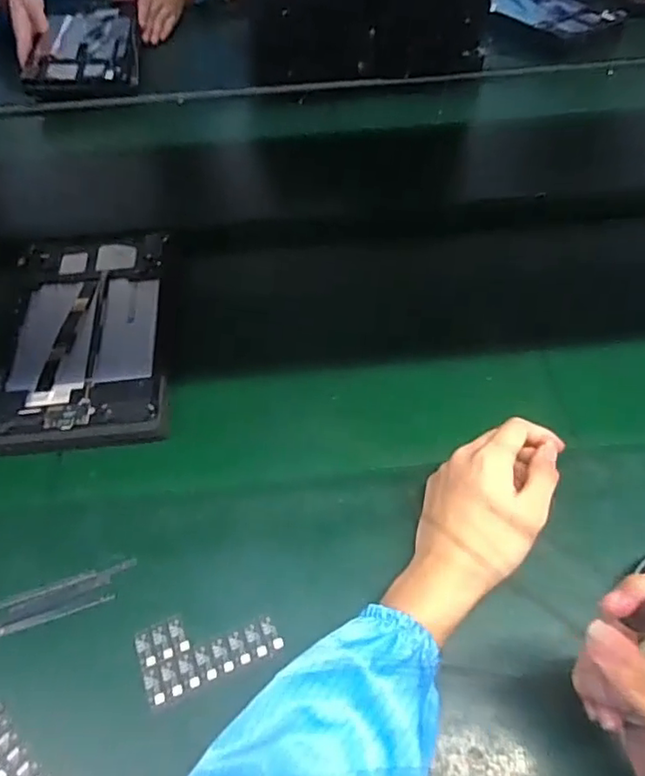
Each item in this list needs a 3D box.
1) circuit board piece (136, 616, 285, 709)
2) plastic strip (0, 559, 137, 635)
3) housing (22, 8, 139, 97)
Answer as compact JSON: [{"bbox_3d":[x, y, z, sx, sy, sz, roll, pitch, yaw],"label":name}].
[{"bbox_3d":[-0.081,0.179,0.411,0.093,0.004,0.050,-19,55,-13],"label":"circuit board piece"},{"bbox_3d":[-0.201,0.158,0.433,0.120,0.004,0.030,-16,54,-11],"label":"plastic strip"},{"bbox_3d":[-0.362,-0.512,0.883,0.157,0.026,0.191,-7,62,-10],"label":"housing"}]

